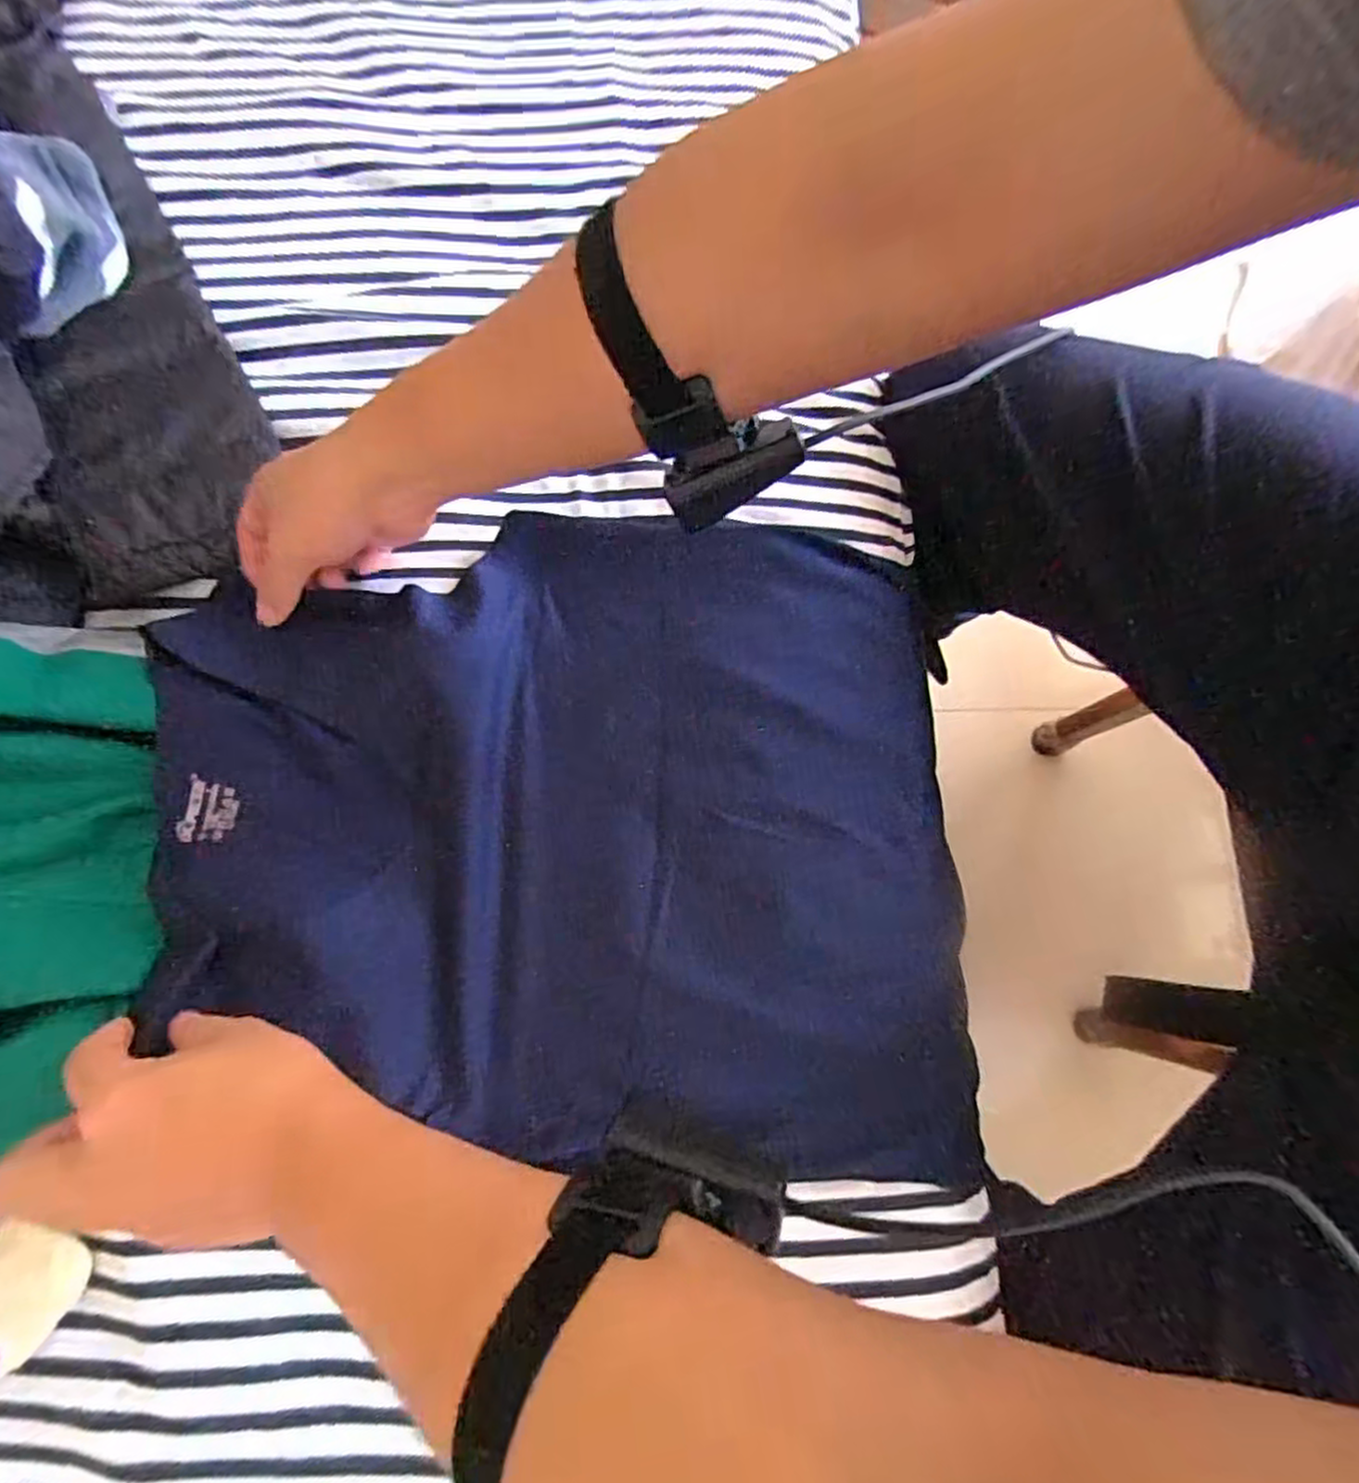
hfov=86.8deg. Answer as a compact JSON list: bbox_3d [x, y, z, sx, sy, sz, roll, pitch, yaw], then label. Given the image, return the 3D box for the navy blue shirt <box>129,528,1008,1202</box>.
[{"bbox_3d":[-0.061,0.042,0.427,0.447,0.060,0.373,1,76,-1],"label":"navy blue shirt"}]

